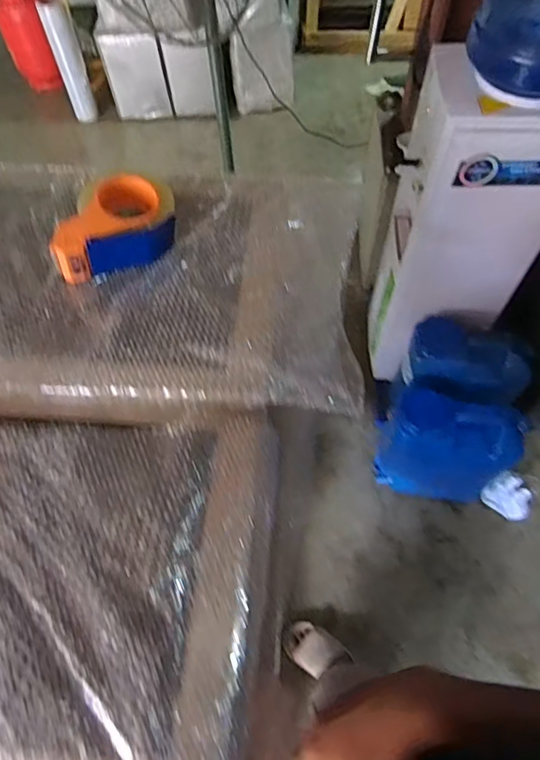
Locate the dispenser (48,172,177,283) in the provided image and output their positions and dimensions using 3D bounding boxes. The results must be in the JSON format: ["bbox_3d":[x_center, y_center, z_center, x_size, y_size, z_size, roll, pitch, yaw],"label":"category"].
[{"bbox_3d":[-0.200,-0.199,0.648,0.157,0.065,0.105,-19,61,-10],"label":"dispenser"}]

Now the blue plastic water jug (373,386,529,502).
[{"bbox_3d":[0.477,0.203,1.393,0.326,0.374,0.155,16,62,10],"label":"blue plastic water jug"}]

